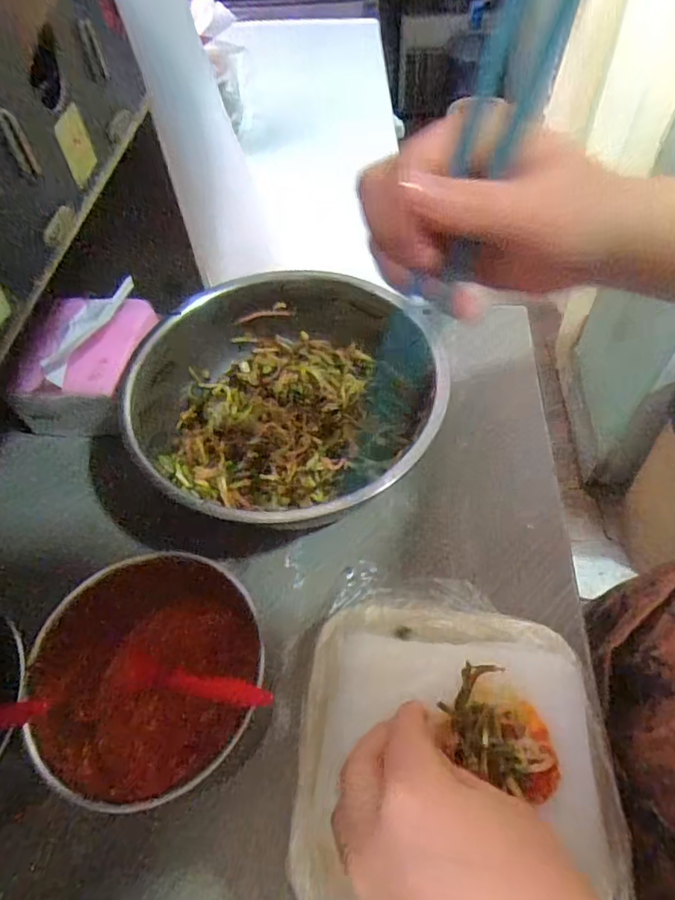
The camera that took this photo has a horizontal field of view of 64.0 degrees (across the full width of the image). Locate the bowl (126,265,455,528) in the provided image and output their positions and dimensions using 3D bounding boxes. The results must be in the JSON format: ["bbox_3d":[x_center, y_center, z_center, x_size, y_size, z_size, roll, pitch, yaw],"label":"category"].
[{"bbox_3d":[-0.038,-0.038,0.404,0.210,0.077,0.227,-1,54,2],"label":"bowl"}]

